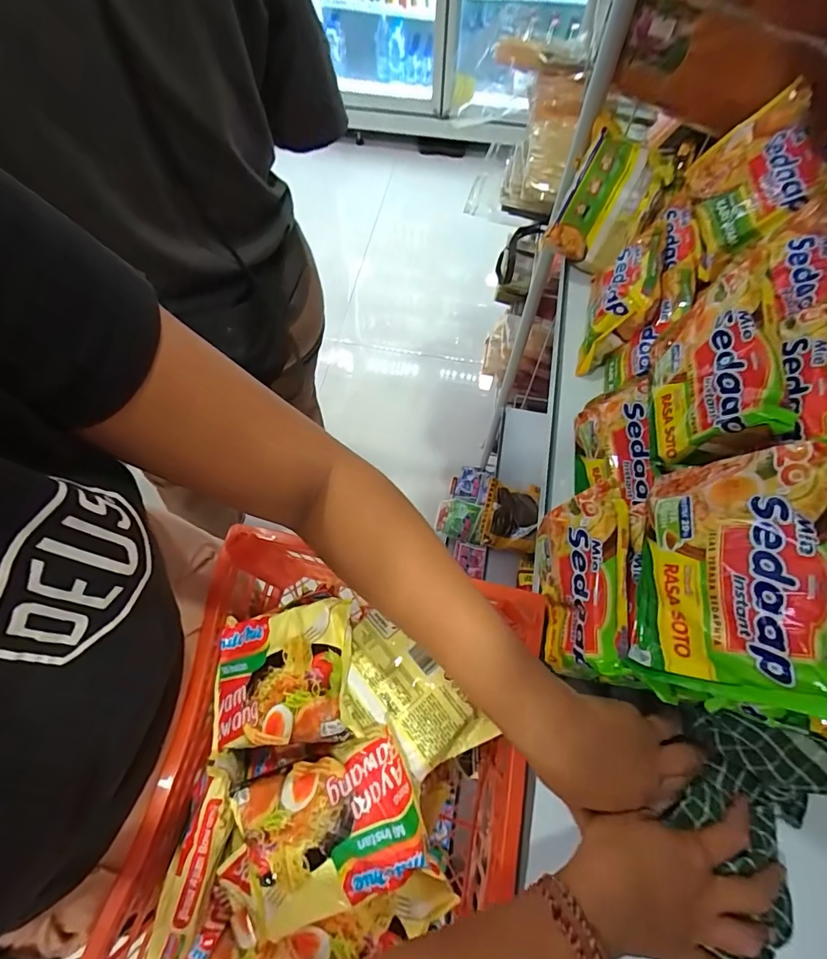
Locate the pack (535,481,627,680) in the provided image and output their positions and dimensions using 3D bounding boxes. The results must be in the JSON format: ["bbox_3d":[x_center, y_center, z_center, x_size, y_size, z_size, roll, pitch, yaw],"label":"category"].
[{"bbox_3d":[0.122,0.078,0.356,0.043,0.073,0.127,9,66,3],"label":"pack"}]

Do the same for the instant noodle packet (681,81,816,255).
[{"bbox_3d":[0.314,-0.280,0.443,0.030,0.096,0.150,20,68,-32],"label":"instant noodle packet"}]

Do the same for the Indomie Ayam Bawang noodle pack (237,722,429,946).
[{"bbox_3d":[-0.059,0.242,0.324,0.128,0.023,0.094,-20,67,-10],"label":"Indomie Ayam Bawang noodle pack"}]

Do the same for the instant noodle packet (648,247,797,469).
[{"bbox_3d":[0.216,-0.076,0.345,0.032,0.099,0.130,17,65,-14],"label":"instant noodle packet"}]

